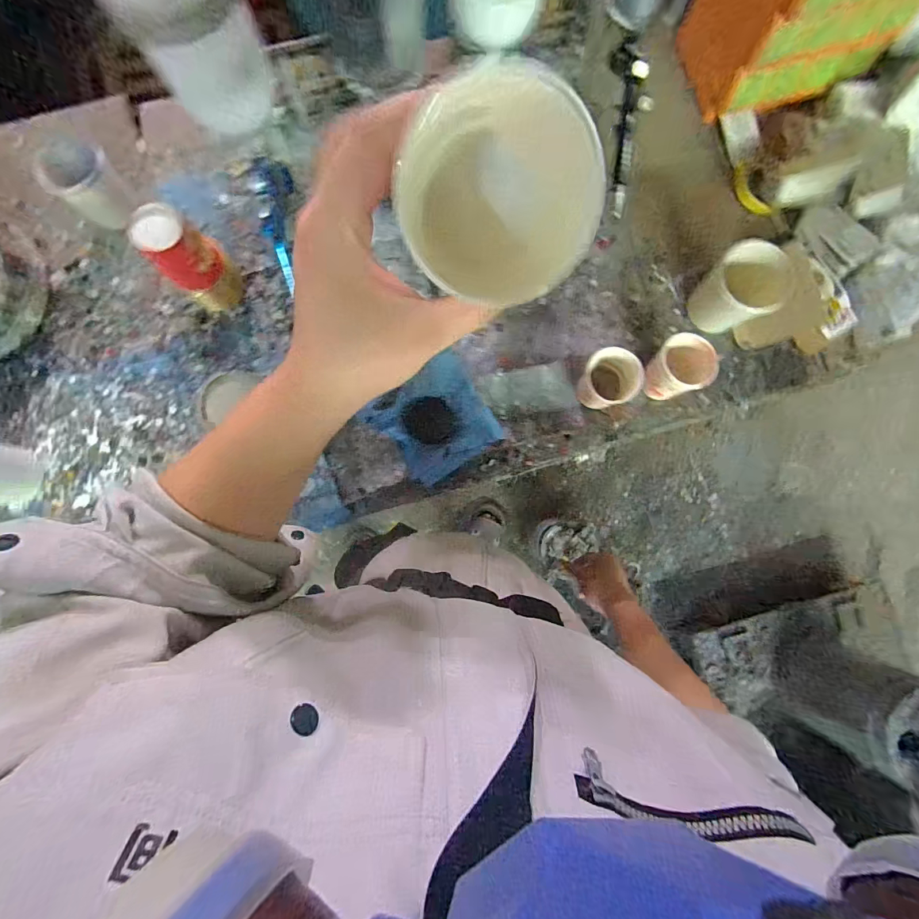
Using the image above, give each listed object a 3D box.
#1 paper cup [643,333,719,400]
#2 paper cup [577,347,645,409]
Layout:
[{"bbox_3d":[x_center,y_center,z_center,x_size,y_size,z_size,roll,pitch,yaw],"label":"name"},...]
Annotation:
[{"bbox_3d":[0.289,-0.121,0.555,0.055,0.086,0.070,-19,85,-3],"label":"paper cup"},{"bbox_3d":[0.198,-0.105,0.563,0.068,0.090,0.062,0,85,-1],"label":"paper cup"}]

